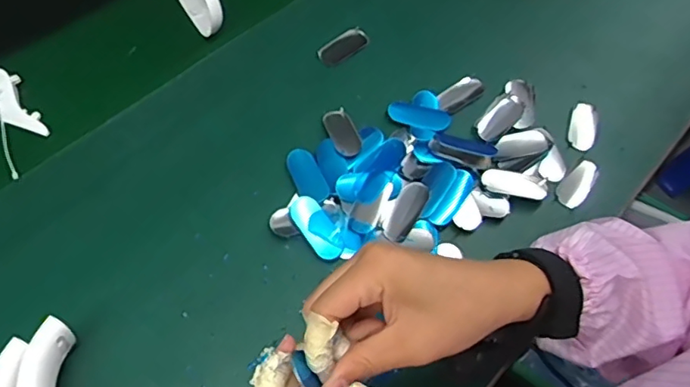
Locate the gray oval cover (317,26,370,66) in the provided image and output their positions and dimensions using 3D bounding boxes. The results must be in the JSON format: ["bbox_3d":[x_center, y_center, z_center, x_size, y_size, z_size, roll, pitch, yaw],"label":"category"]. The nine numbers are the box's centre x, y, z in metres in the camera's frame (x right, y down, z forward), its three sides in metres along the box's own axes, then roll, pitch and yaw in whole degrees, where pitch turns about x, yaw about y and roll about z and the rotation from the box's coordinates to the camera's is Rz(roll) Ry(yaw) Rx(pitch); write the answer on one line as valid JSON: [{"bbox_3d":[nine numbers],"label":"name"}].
[{"bbox_3d":[-0.002,-0.153,0.574,0.060,0.008,0.025,-37,70,-24],"label":"gray oval cover"}]

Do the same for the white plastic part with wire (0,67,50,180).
[{"bbox_3d":[-0.302,-0.071,0.495,0.048,0.021,0.119,-33,68,-23],"label":"white plastic part with wire"}]

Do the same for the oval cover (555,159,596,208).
[{"bbox_3d":[0.217,-0.009,0.515,0.055,0.010,0.024,-38,70,-24],"label":"oval cover"}]

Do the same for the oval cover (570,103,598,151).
[{"bbox_3d":[0.239,-0.066,0.554,0.024,0.016,0.053,17,59,4],"label":"oval cover"}]

